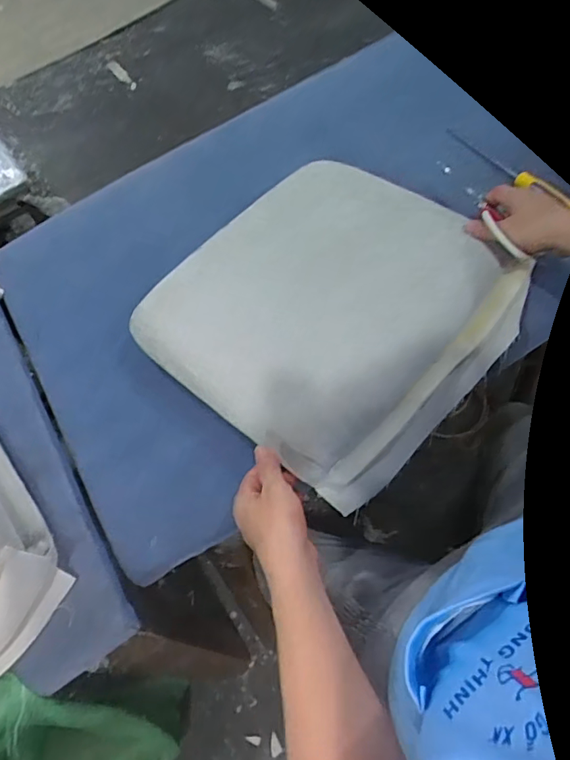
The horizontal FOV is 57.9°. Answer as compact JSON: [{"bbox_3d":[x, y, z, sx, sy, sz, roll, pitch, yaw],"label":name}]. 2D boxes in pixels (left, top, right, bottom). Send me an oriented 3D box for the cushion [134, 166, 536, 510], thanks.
[{"bbox_3d":[0.064,-0.097,0.677,0.396,0.069,0.402,40,75,13],"label":"cushion"}]

